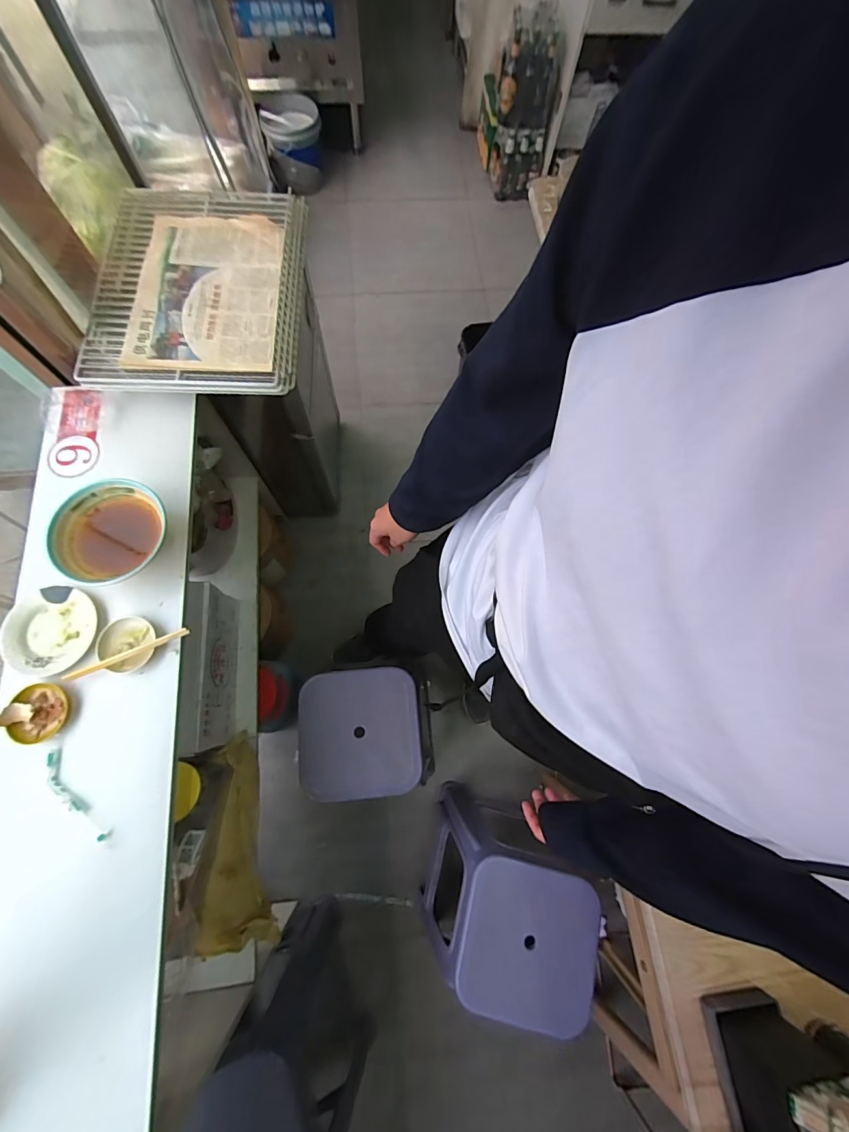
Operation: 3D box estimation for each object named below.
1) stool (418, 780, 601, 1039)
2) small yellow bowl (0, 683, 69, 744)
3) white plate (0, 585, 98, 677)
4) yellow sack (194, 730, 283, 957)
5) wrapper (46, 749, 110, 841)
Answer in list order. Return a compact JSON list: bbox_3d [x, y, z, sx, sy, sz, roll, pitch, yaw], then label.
[{"bbox_3d":[0.186,0.798,1.089,0.311,0.512,0.284,12,72,1],"label":"stool"},{"bbox_3d":[-0.614,0.235,0.675,0.080,0.025,0.089,28,73,6],"label":"small yellow bowl"},{"bbox_3d":[-0.628,0.106,0.712,0.136,0.028,0.144,1,72,-2],"label":"white plate"},{"bbox_3d":[-0.403,0.586,0.926,0.135,0.094,0.397,-8,73,-5],"label":"yellow sack"},{"bbox_3d":[-0.538,0.355,0.651,0.033,0.015,0.160,-40,78,-13],"label":"wrapper"}]

